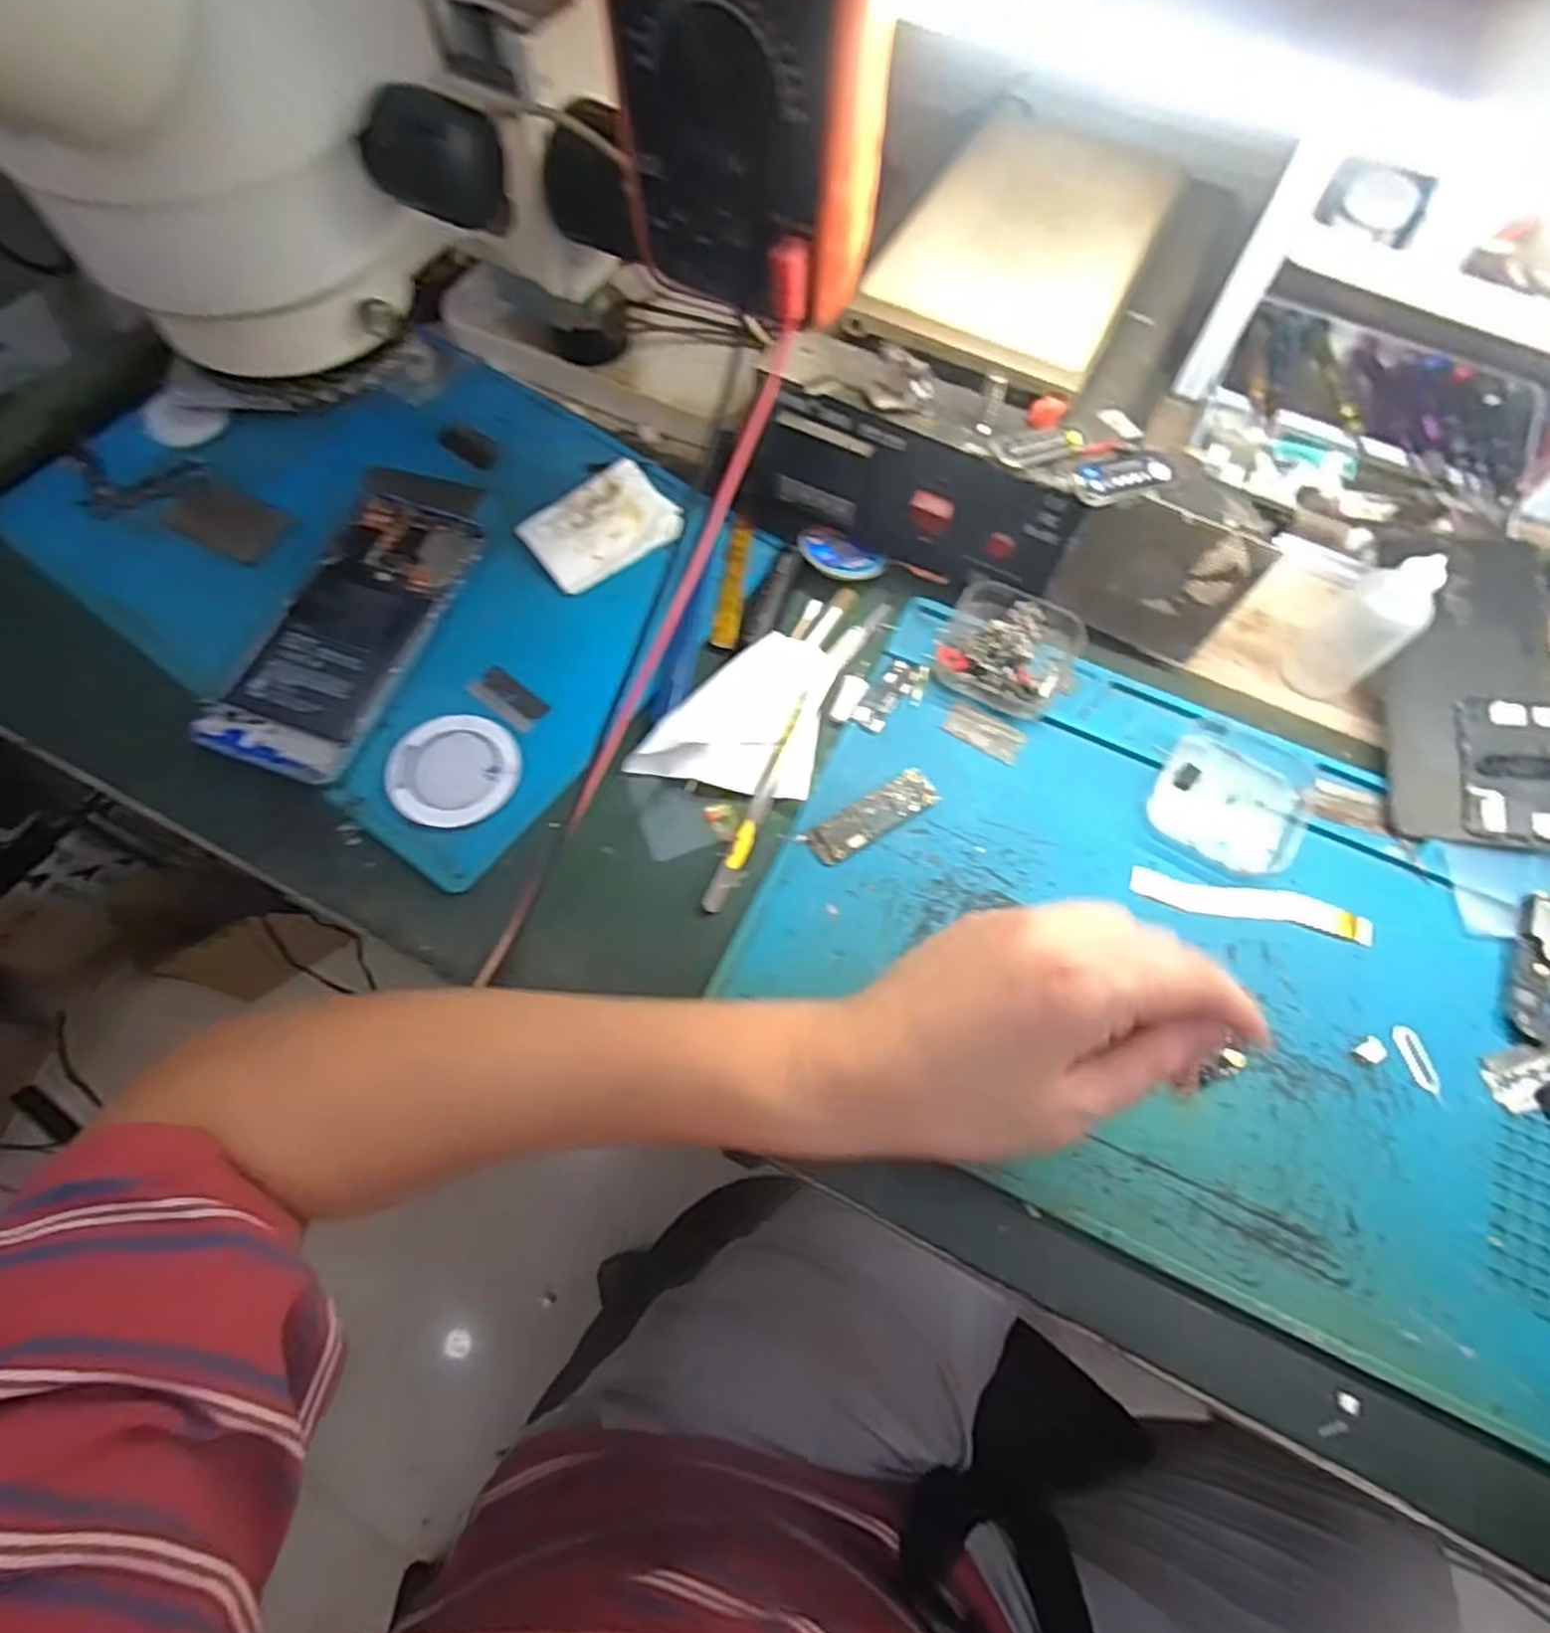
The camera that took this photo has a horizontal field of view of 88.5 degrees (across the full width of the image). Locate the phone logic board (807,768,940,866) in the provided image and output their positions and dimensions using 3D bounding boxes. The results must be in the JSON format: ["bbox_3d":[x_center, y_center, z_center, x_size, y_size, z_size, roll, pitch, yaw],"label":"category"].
[{"bbox_3d":[0.045,0.000,0.364,0.064,0.004,0.019,-31,72,-13],"label":"phone logic board"}]

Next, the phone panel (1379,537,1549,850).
[{"bbox_3d":[0.340,-0.063,0.381,0.079,0.006,0.156,5,75,16],"label":"phone panel"}]

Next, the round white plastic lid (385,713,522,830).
[{"bbox_3d":[-0.148,-0.021,0.366,0.058,0.004,0.054,0,68,-1],"label":"round white plastic lid"}]

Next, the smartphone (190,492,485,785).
[{"bbox_3d":[-0.208,-0.093,0.392,0.070,0.011,0.160,18,69,6],"label":"smartphone"}]

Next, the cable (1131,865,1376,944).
[{"bbox_3d":[0.212,0.039,0.355,0.103,0.004,0.016,11,68,3],"label":"cable"}]

